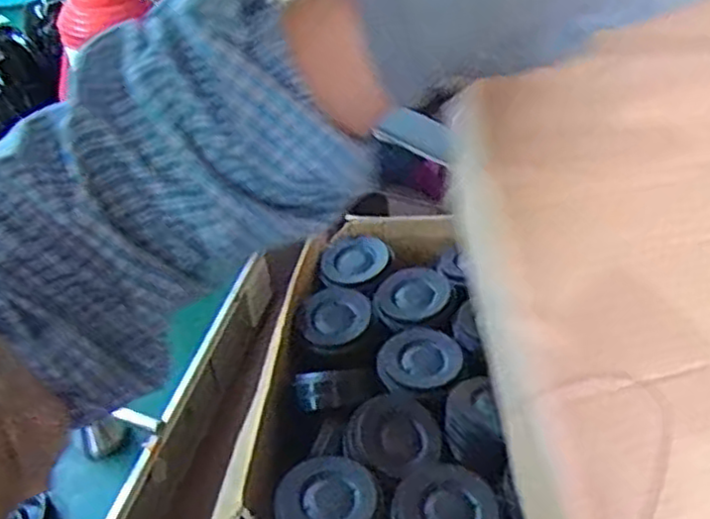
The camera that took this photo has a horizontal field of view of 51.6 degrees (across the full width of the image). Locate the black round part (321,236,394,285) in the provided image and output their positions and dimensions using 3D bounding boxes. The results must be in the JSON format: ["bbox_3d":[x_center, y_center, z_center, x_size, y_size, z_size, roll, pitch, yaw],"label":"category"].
[{"bbox_3d":[-0.001,-0.001,1.167,0.101,0.028,0.096,-4,38,3],"label":"black round part"}]

